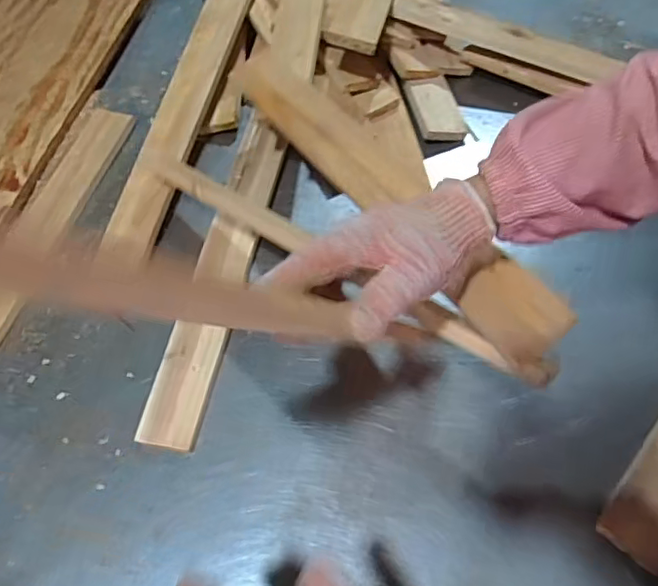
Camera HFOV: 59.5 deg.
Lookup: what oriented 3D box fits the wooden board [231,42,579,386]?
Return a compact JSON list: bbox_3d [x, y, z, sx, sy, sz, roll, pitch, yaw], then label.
[{"bbox_3d":[0.043,-0.116,0.570,0.067,0.031,0.501,-43,57,6],"label":"wooden board"}]

